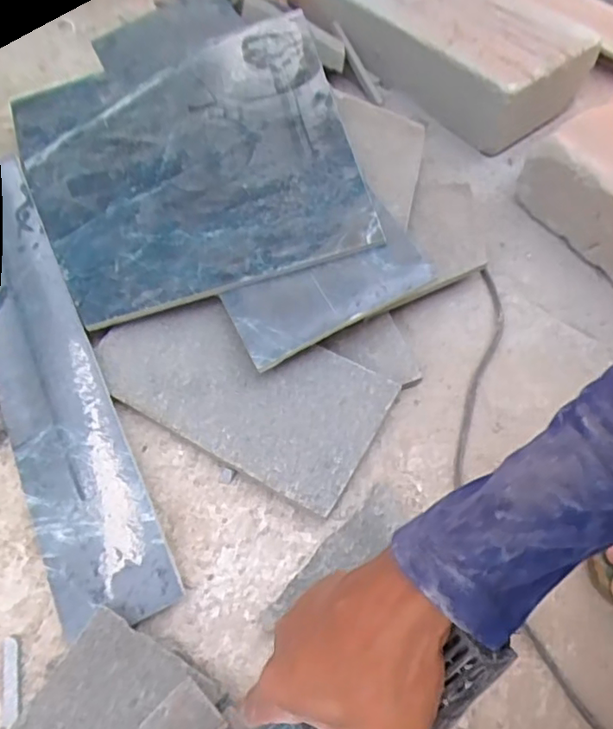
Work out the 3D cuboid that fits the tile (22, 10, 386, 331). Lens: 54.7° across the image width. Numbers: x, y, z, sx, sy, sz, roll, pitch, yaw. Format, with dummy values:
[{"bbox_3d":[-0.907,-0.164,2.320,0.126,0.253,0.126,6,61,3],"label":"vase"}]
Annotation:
[{"bbox_3d":[-0.134,-0.237,0.697,0.364,0.013,0.373,-17,66,0],"label":"tile"}]

